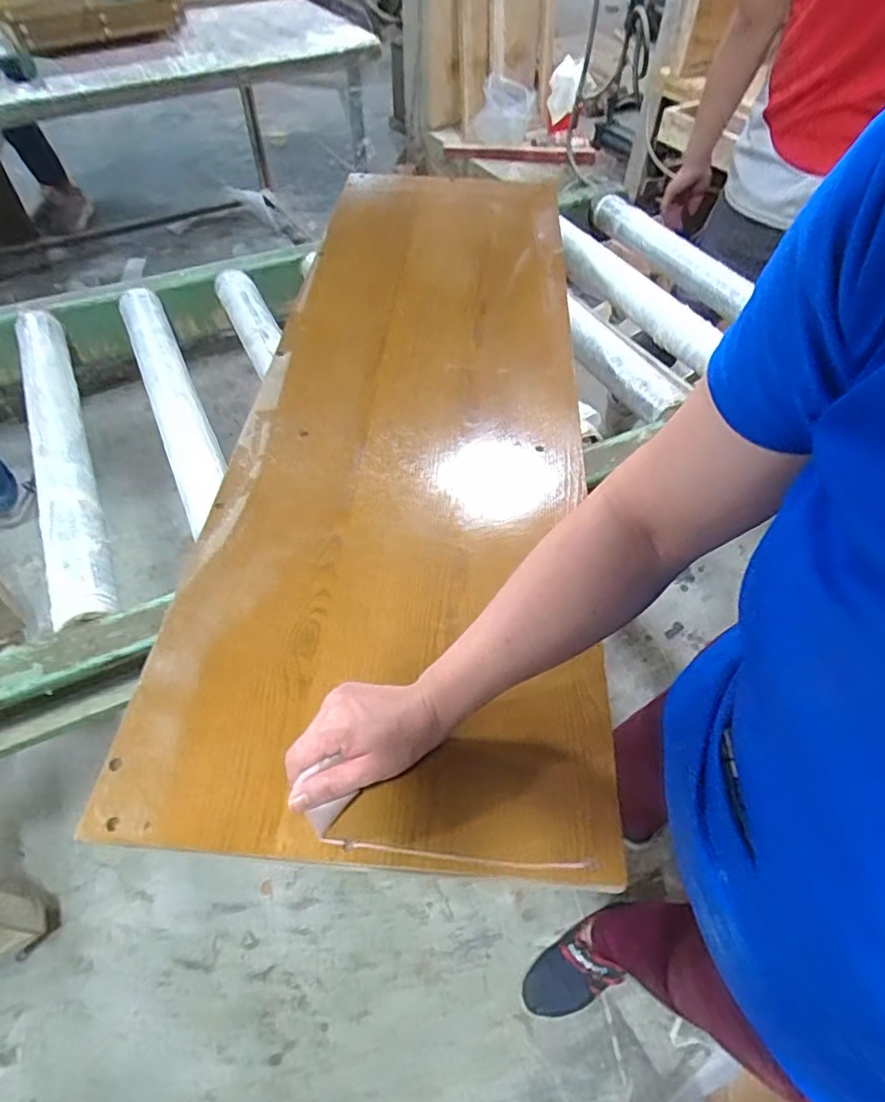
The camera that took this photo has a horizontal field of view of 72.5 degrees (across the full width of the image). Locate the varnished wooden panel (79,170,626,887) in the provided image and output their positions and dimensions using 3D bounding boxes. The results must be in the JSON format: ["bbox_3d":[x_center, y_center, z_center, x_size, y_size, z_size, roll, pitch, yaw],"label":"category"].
[{"bbox_3d":[-0.028,-0.217,0.763,0.385,0.024,1.101,5,53,1],"label":"varnished wooden panel"}]

